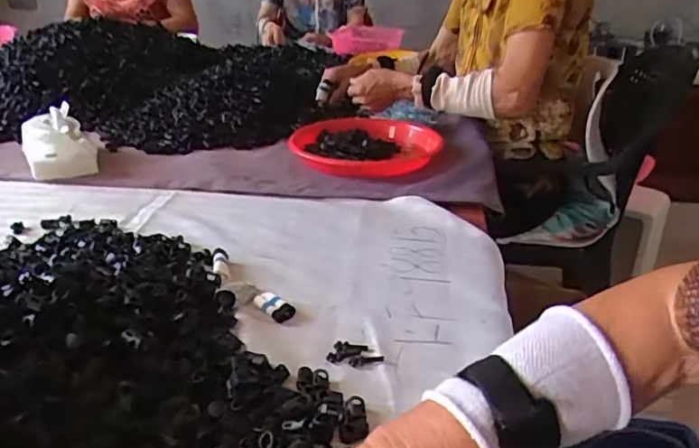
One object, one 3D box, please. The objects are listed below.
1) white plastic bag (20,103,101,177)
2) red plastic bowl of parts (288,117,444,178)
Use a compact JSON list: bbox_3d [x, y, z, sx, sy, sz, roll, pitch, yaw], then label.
[{"bbox_3d":[-0.444,-0.126,0.835,0.096,0.074,0.133,-15,31,-29],"label":"white plastic bag"},{"bbox_3d":[0.024,-0.117,0.837,0.227,0.043,0.169,0,25,0],"label":"red plastic bowl of parts"}]

